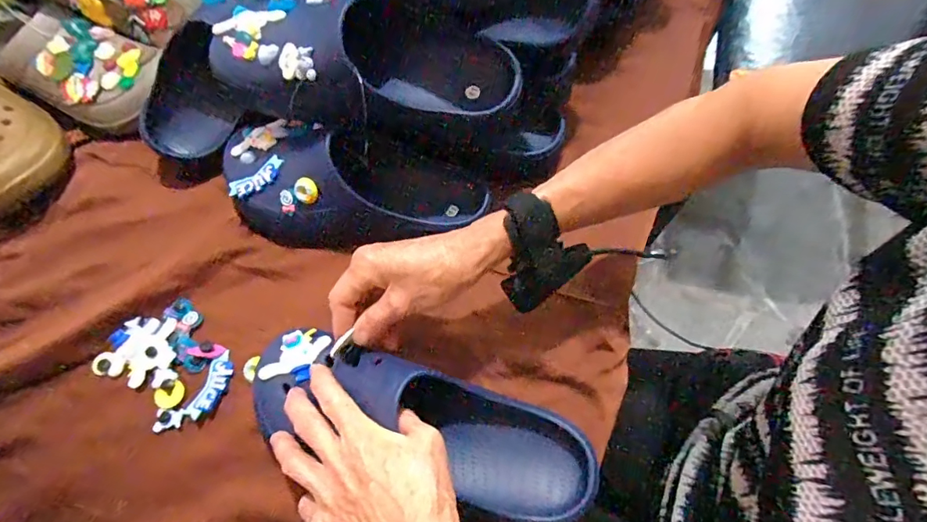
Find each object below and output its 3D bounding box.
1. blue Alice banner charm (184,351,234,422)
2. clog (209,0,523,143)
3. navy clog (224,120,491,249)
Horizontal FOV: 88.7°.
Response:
[{"bbox_3d":[-0.224,0.110,0.425,0.022,0.004,0.061,18,54,-1],"label":"blue Alice banner charm"},{"bbox_3d":[-0.087,-0.174,0.420,0.268,0.082,0.097,10,65,8],"label":"clog"},{"bbox_3d":[-0.110,-0.075,0.459,0.260,0.097,0.112,11,65,8],"label":"navy clog"}]

